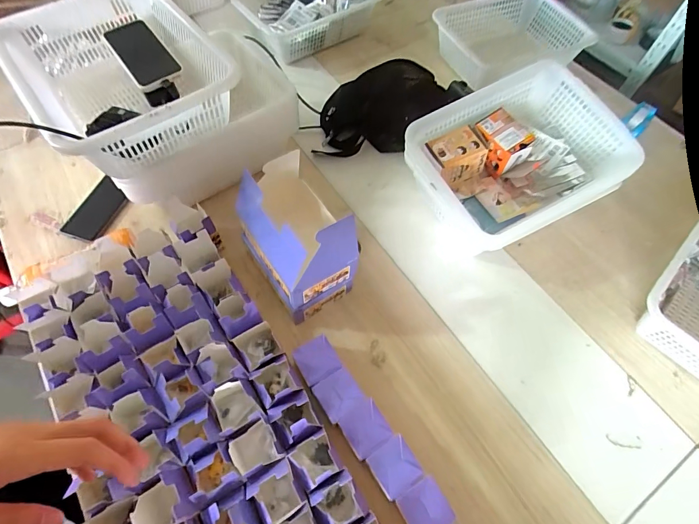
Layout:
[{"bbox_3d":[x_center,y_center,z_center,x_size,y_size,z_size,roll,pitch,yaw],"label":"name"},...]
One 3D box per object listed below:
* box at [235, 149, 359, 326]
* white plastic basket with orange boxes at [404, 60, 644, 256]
[{"bbox_3d":[-0.091,-0.037,0.634,0.123,0.196,0.189,-31,67,-18],"label":"box"},{"bbox_3d":[0.309,-0.181,0.728,0.346,0.142,0.264,-25,65,-15],"label":"white plastic basket with orange boxes"}]

